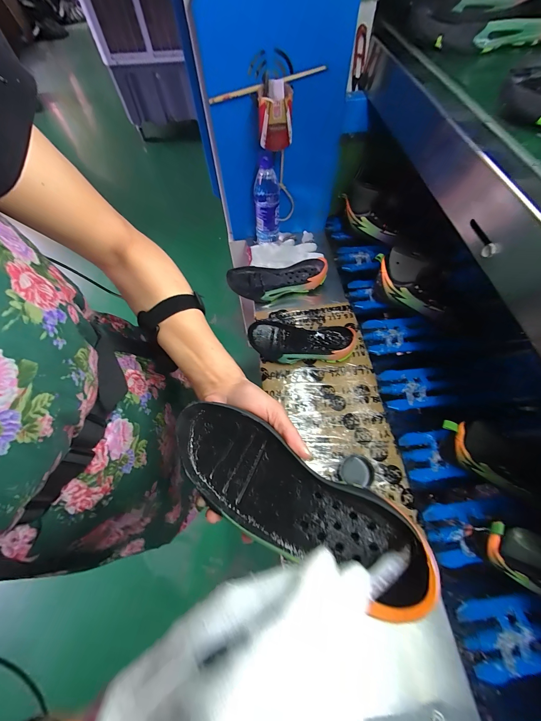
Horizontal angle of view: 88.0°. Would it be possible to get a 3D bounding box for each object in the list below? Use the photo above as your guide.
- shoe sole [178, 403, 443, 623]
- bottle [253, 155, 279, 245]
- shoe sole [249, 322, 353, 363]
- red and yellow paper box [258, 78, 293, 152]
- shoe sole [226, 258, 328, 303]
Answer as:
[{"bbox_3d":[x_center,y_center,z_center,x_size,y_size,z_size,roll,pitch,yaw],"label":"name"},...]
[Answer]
[{"bbox_3d":[0.012,0.121,0.248,0.232,0.048,0.087,24,81,20],"label":"shoe sole"},{"bbox_3d":[-0.010,-0.397,0.716,0.062,0.210,0.053,-2,59,1],"label":"bottle"},{"bbox_3d":[0.066,-0.037,0.632,0.234,0.042,0.096,4,59,5],"label":"shoe sole"},{"bbox_3d":[0.009,-0.480,0.550,0.063,0.098,0.054,-2,59,1],"label":"red and yellow paper box"},{"bbox_3d":[0.017,-0.201,0.715,0.247,0.050,0.098,-6,59,-1],"label":"shoe sole"}]

